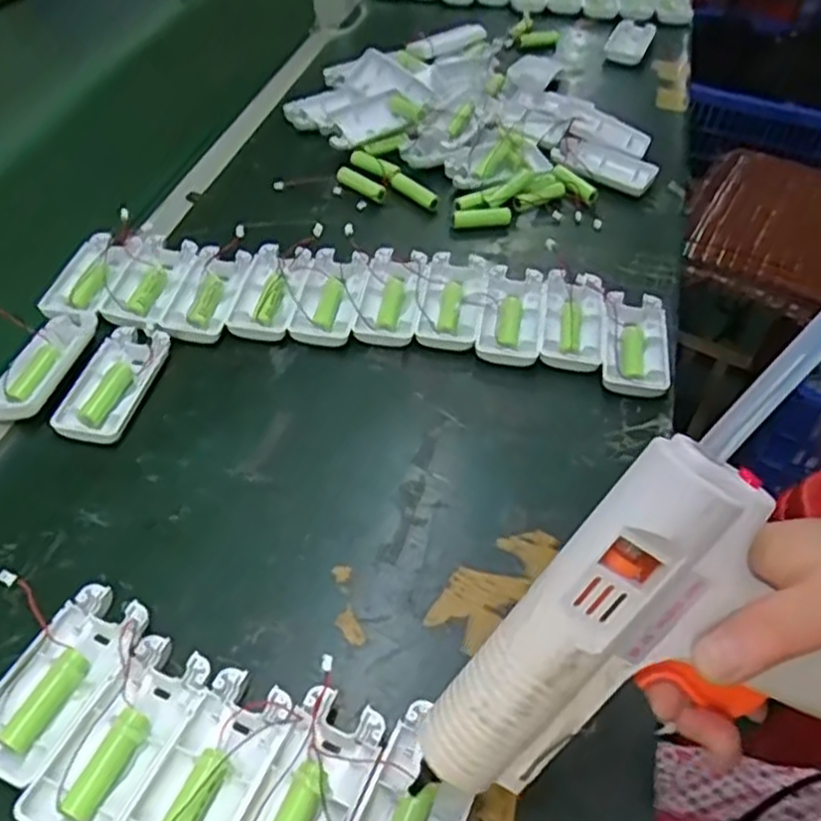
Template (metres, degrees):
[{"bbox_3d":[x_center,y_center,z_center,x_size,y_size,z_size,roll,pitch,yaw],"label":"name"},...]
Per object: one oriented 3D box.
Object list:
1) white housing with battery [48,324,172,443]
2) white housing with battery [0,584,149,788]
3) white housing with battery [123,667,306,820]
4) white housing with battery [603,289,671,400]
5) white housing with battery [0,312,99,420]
[{"bbox_3d":[-0.198,-0.019,0.510,0.048,0.013,0.098,9,48,5],"label":"white housing with battery"},{"bbox_3d":[-0.172,0.133,0.377,0.048,0.021,0.093,20,50,14],"label":"white housing with battery"},{"bbox_3d":[-0.092,0.168,0.348,0.046,0.013,0.093,22,50,16],"label":"white housing with battery"},{"bbox_3d":[0.163,-0.049,0.557,0.044,0.017,0.092,10,48,5],"label":"white housing with battery"},{"bbox_3d":[-0.244,-0.035,0.511,0.044,0.015,0.098,10,48,6],"label":"white housing with battery"}]

